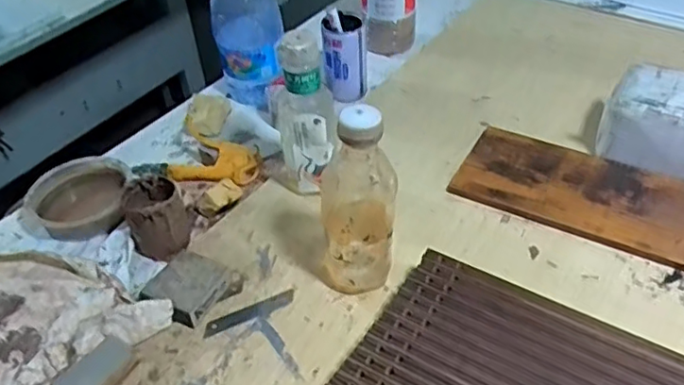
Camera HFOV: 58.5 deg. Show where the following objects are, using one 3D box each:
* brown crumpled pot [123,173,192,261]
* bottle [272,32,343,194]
[{"bbox_3d":[-0.214,0.027,0.704,0.065,0.081,0.071,-2,43,2],"label":"brown crumpled pot"},{"bbox_3d":[-0.045,-0.084,0.703,0.071,0.202,0.057,-8,43,-3],"label":"bottle"}]

